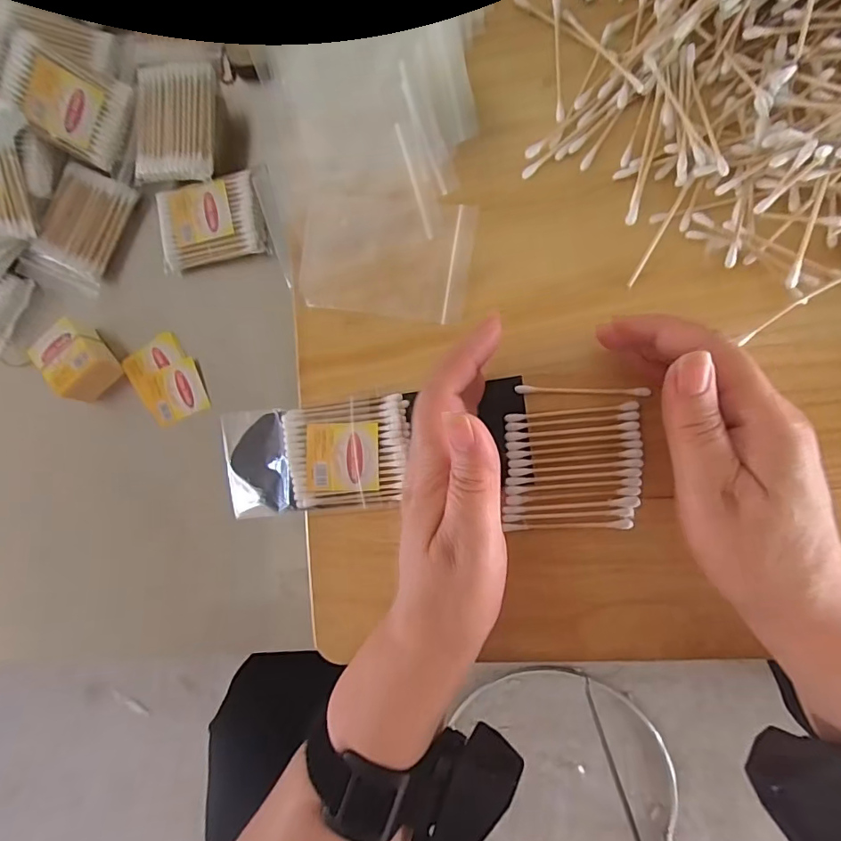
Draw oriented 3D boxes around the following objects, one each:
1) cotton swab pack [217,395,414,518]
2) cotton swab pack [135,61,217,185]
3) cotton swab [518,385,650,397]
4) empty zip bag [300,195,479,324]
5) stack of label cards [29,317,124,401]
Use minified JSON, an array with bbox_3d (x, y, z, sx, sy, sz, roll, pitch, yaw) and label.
[{"bbox_3d":[-0.064,0.024,0.300,0.118,0.017,0.064,-7,89,9],"label":"cotton swab pack"},{"bbox_3d":[-0.173,-0.207,0.348,0.058,0.015,0.076,5,89,9],"label":"cotton swab pack"},{"bbox_3d":[0.089,-0.016,0.276,0.071,0.004,0.005,2,91,9],"label":"cotton swab"},{"bbox_3d":[-0.021,-0.098,0.296,0.101,0.004,0.068,9,92,9],"label":"empty zip bag"},{"bbox_3d":[-0.256,-0.045,0.369,0.041,0.023,0.047,-41,84,6],"label":"stack of label cards"}]

